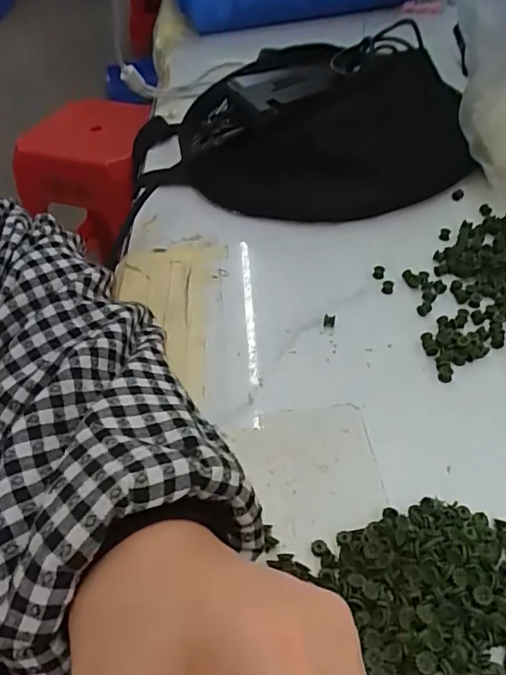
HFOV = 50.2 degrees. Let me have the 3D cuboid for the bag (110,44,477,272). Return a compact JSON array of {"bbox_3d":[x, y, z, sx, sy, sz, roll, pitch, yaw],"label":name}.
[{"bbox_3d":[0.027,-0.181,0.444,0.263,0.084,0.183,-9,46,-3],"label":"bag"}]

